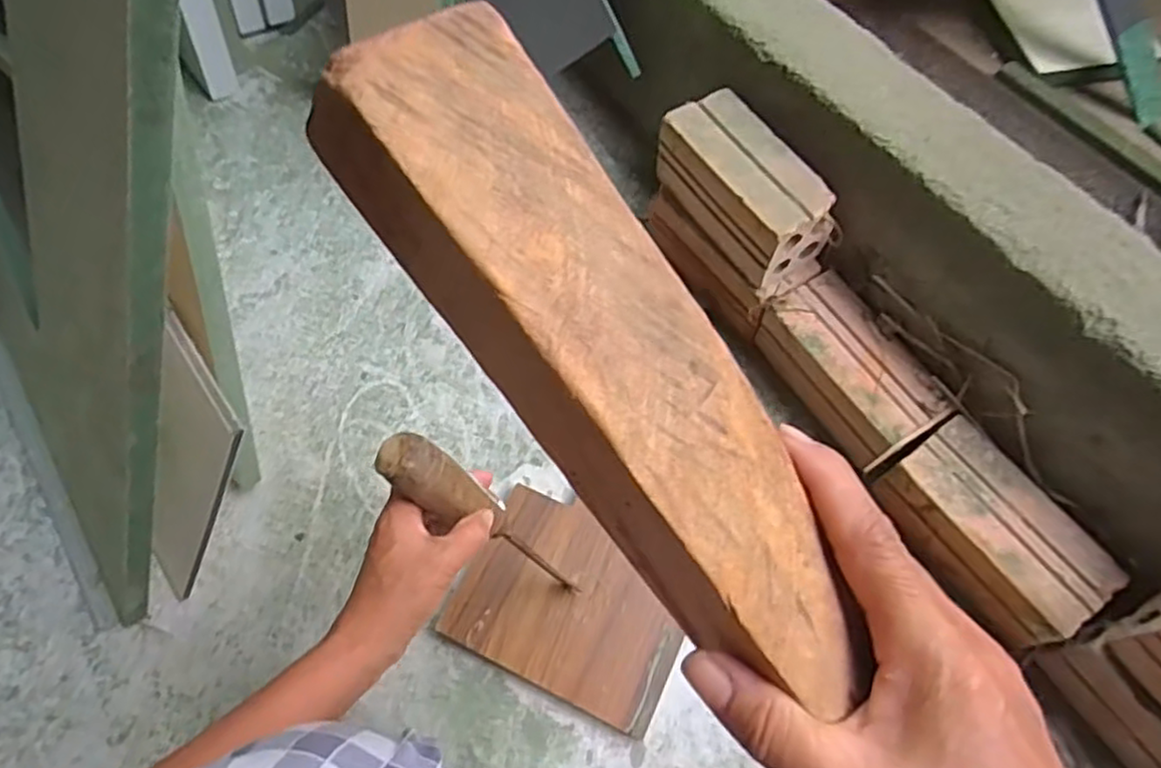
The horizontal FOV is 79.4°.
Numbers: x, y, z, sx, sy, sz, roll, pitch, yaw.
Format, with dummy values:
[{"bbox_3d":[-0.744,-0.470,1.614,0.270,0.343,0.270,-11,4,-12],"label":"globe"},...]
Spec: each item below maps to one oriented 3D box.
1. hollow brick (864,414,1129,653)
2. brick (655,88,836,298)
[{"bbox_3d":[0.325,0.117,0.564,0.088,0.064,0.167,-32,69,-15],"label":"hollow brick"},{"bbox_3d":[0.150,-0.178,0.639,0.080,0.070,0.179,-30,68,-14],"label":"brick"}]

